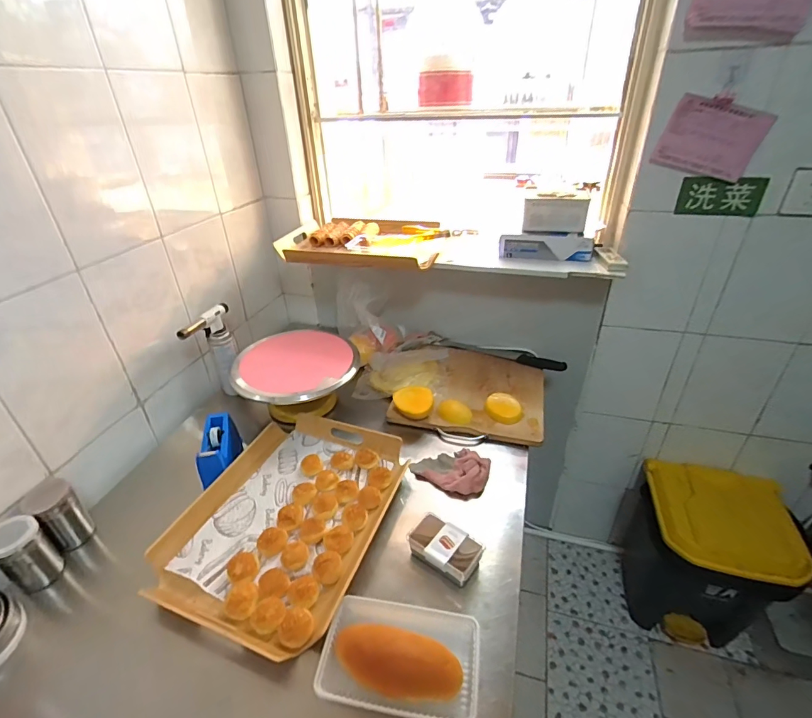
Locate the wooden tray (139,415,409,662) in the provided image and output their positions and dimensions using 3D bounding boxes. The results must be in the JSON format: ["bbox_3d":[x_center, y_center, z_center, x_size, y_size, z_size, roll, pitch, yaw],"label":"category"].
[{"bbox_3d":[-0.212,0.277,0.783,0.332,0.039,0.439,10,34,18],"label":"wooden tray"}]

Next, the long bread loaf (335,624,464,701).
[{"bbox_3d":[-0.010,0.394,0.554,0.167,0.047,0.073,5,33,10],"label":"long bread loaf"}]

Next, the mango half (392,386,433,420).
[{"bbox_3d":[0.018,0.103,0.979,0.090,0.053,0.075,-5,33,-6],"label":"mango half"}]

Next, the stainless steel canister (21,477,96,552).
[{"bbox_3d":[-0.603,0.272,0.745,0.064,0.121,0.074,17,37,27],"label":"stainless steel canister"}]

